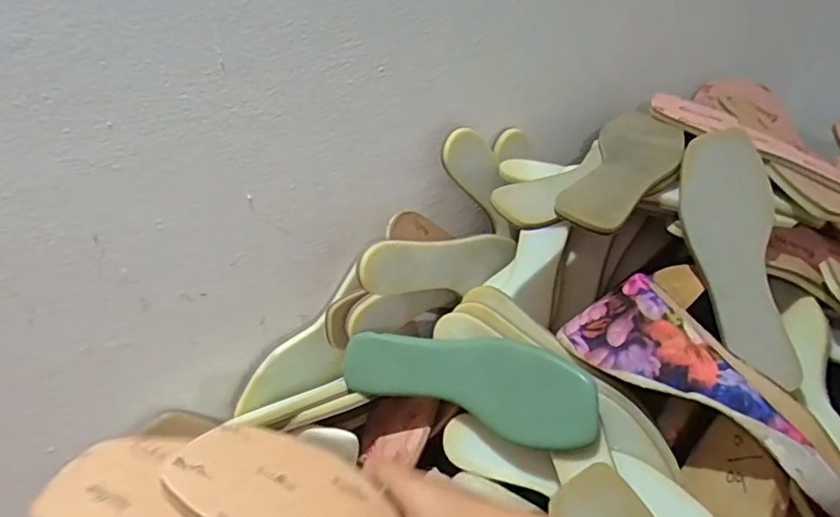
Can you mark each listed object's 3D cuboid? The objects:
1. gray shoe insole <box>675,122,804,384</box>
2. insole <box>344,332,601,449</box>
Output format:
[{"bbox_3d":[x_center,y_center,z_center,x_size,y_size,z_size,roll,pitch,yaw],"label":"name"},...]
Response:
[{"bbox_3d":[0.296,-0.005,0.538,0.090,0.230,0.023,-5,-12,-6],"label":"gray shoe insole"},{"bbox_3d":[0.040,0.106,0.526,0.232,0.077,0.022,12,-2,26],"label":"insole"}]

